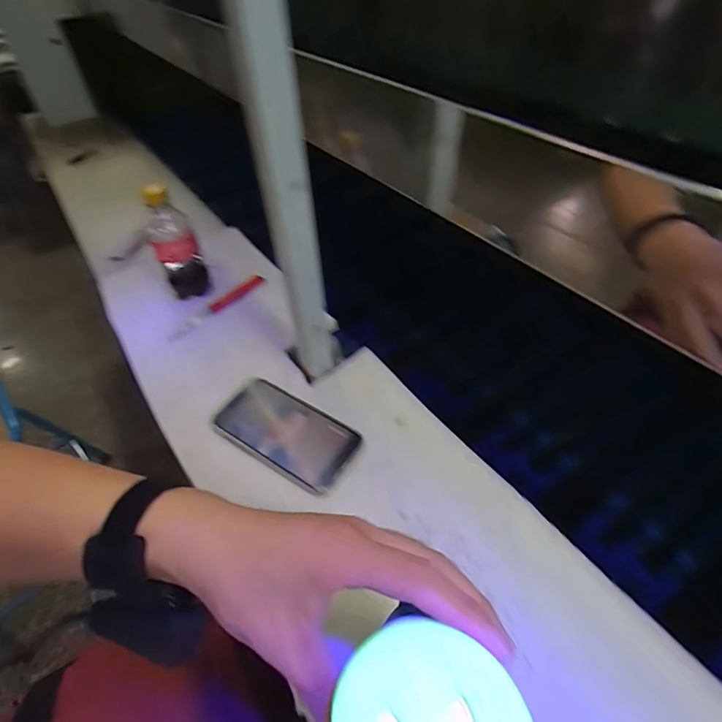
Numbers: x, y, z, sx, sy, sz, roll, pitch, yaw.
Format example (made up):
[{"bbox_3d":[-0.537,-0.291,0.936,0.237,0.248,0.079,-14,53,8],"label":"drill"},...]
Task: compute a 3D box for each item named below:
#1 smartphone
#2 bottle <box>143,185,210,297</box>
[{"bbox_3d":[-0.082,0.076,0.484,0.153,0.013,0.083,23,52,23],"label":"smartphone"},{"bbox_3d":[-0.258,-0.162,0.619,0.055,0.168,0.048,-18,48,-13],"label":"bottle"}]

